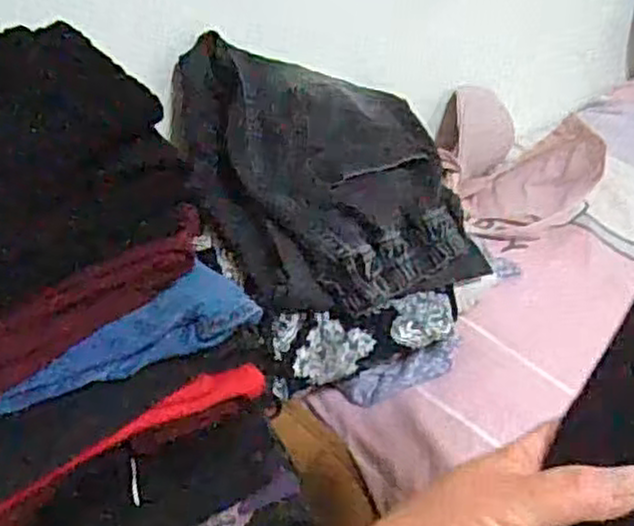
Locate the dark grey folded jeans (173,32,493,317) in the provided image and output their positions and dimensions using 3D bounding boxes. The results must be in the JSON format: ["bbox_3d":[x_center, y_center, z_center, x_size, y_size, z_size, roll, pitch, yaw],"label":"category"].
[{"bbox_3d":[0.009,-0.104,0.756,0.270,0.172,0.272,-11,40,-6],"label":"dark grey folded jeans"}]

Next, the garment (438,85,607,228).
[{"bbox_3d":[0.262,-0.135,0.980,0.212,0.102,0.163,7,42,16],"label":"garment"}]

